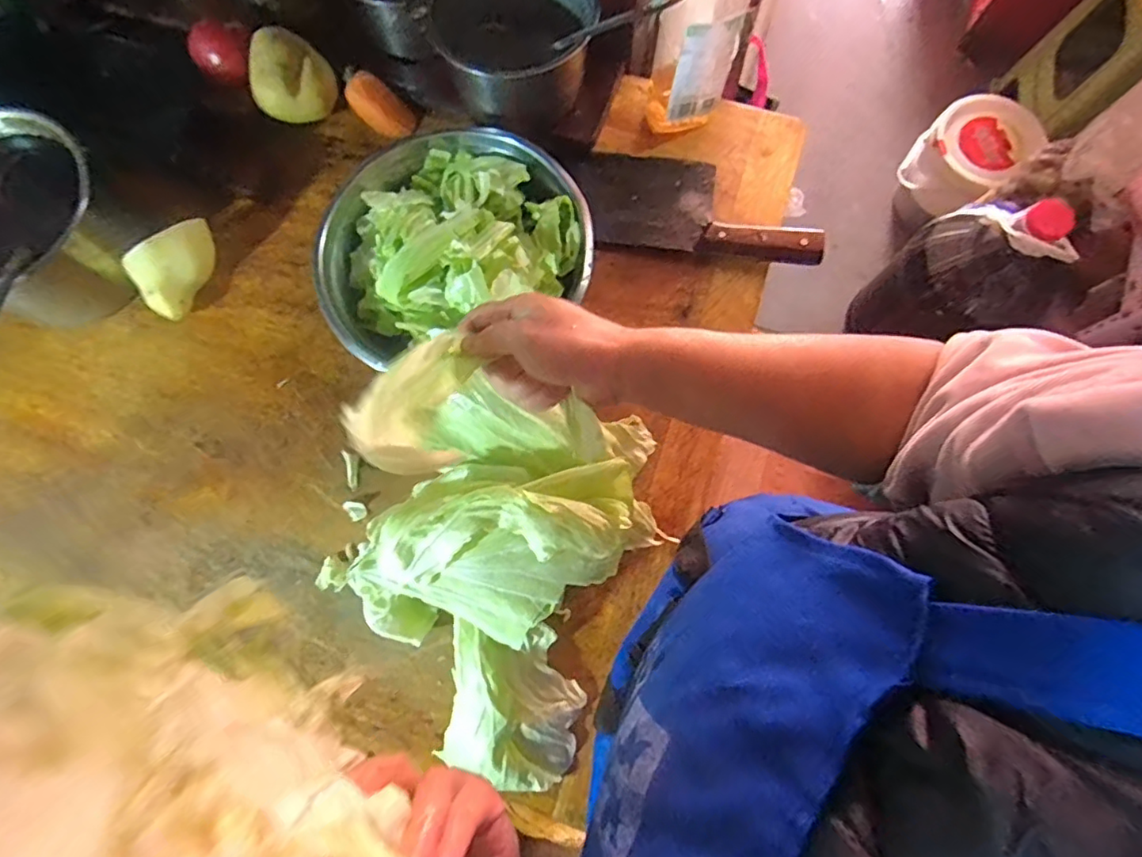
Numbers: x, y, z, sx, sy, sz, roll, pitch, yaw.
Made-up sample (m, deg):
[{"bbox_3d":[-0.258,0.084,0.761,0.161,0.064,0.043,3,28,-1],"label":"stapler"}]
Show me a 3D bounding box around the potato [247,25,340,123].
[{"bbox_3d":[-0.279,-0.347,0.581,0.077,0.069,0.077,-29,78,-5],"label":"potato"}]

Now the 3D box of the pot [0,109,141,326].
[{"bbox_3d":[-0.488,-0.181,0.522,0.150,0.109,0.160,0,77,1],"label":"pot"}]

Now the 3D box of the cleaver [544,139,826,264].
[{"bbox_3d":[0.111,-0.224,0.565,0.263,0.031,0.099,11,78,3],"label":"cleaver"}]

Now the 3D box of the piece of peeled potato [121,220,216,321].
[{"bbox_3d":[-0.373,-0.155,0.535,0.043,0.062,0.090,28,79,7],"label":"piece of peeled potato"}]

